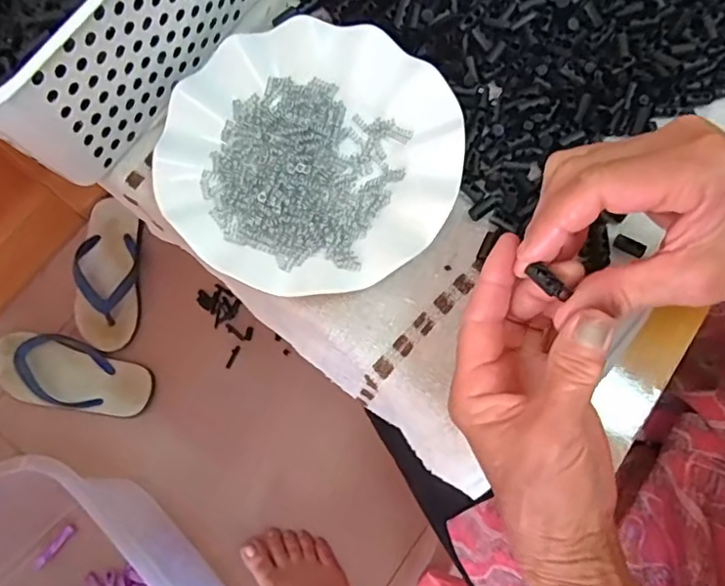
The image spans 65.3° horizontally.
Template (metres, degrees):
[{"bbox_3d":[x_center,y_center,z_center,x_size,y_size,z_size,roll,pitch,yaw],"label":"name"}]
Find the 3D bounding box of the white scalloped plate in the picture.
[{"bbox_3d":[-0.033,-0.088,0.357,0.179,0.017,0.180,0,74,0],"label":"white scalloped plate"}]

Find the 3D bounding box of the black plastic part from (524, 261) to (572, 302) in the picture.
[{"bbox_3d":[0.090,-0.006,0.275,0.010,0.004,0.022,-37,59,-10],"label":"black plastic part"}]

